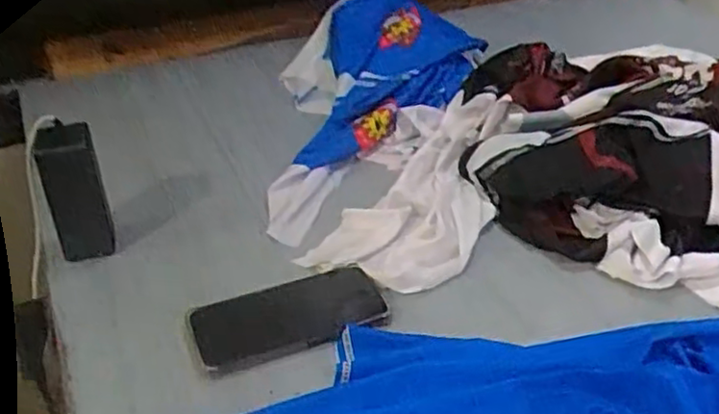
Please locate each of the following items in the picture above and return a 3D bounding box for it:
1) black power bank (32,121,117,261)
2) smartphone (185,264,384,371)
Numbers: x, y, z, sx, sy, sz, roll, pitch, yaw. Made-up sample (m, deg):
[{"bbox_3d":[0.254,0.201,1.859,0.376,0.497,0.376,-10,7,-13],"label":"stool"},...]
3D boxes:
[{"bbox_3d":[-0.293,-0.011,0.702,0.056,0.142,0.039,-13,35,-18],"label":"black power bank"},{"bbox_3d":[-0.064,0.097,0.616,0.168,0.009,0.085,-16,39,-18],"label":"smartphone"}]

